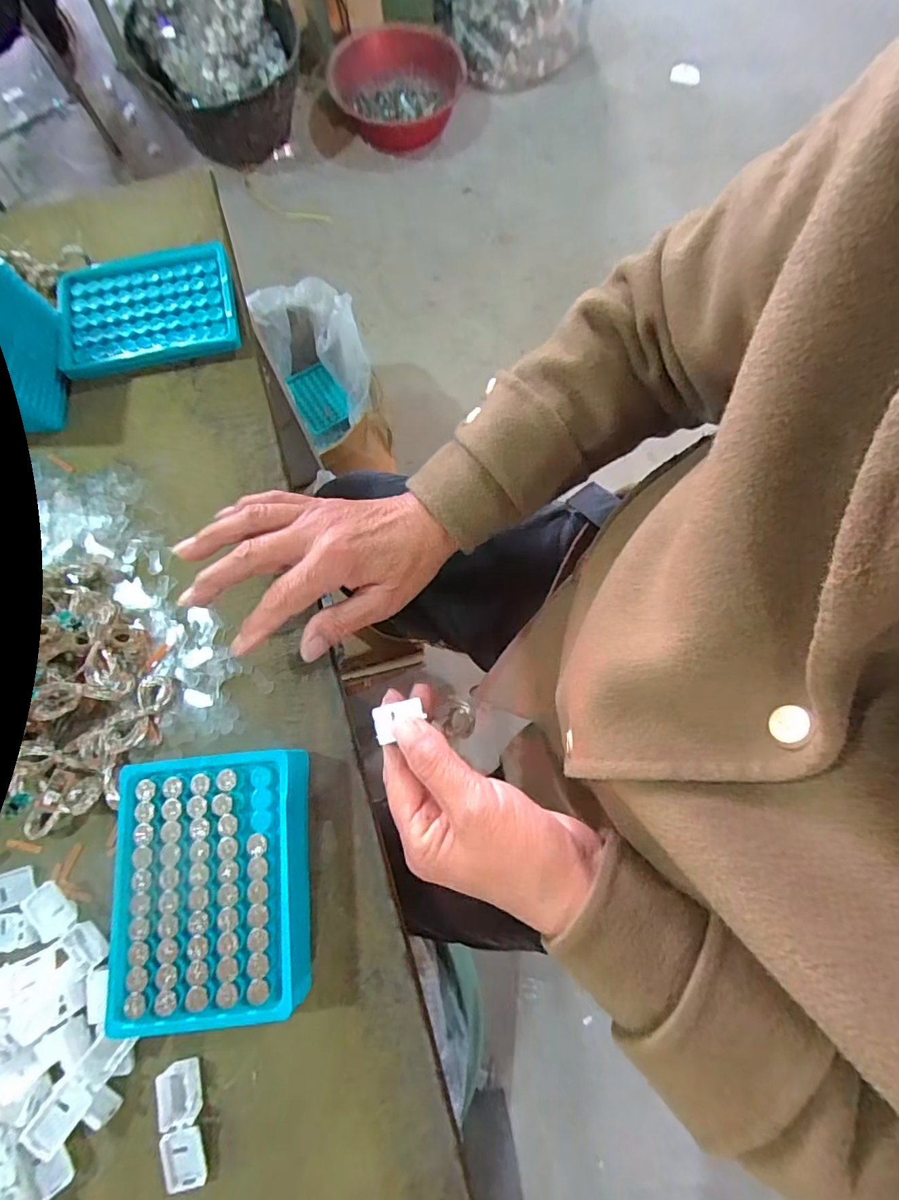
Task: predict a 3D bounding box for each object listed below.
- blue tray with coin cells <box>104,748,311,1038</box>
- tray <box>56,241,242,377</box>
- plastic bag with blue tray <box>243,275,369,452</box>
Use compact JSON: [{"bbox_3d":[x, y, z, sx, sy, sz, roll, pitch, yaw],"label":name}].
[{"bbox_3d":[-0.131,0.155,0.284,0.097,0.033,0.129,-5,75,-2],"label":"blue tray with coin cells"},{"bbox_3d":[-0.236,-0.229,0.401,0.132,0.019,0.097,-13,75,-4],"label":"tray"},{"bbox_3d":[-0.240,-0.432,0.916,0.156,0.184,0.233,-26,77,-7],"label":"plastic bag with blue tray"}]

